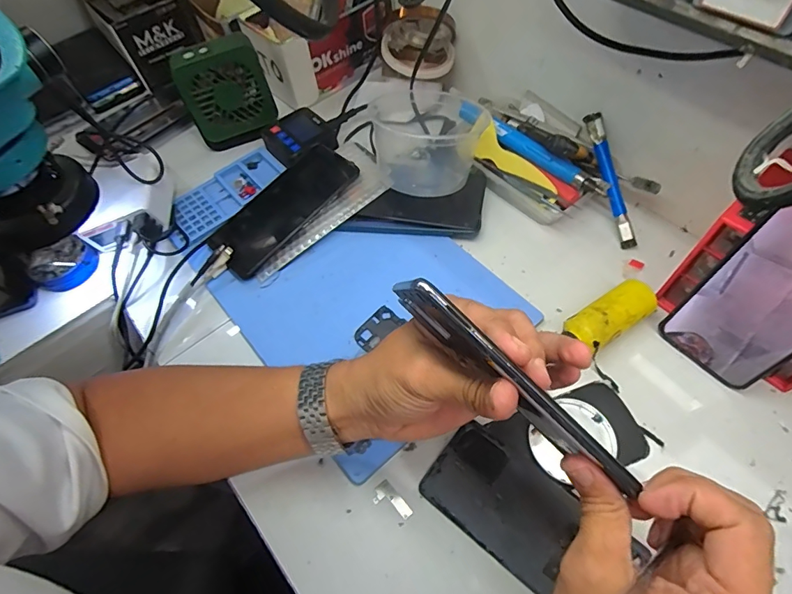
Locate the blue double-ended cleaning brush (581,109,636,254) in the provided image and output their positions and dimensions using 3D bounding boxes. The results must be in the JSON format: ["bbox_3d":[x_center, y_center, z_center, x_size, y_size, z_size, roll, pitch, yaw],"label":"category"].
[{"bbox_3d":[0.217,-0.117,0.444,0.017,0.013,0.139,-15,89,-6],"label":"blue double-ended cleaning brush"}]

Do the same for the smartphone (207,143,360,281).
[{"bbox_3d":[-0.119,-0.097,0.467,0.075,0.008,0.165,39,78,28],"label":"smartphone"}]

